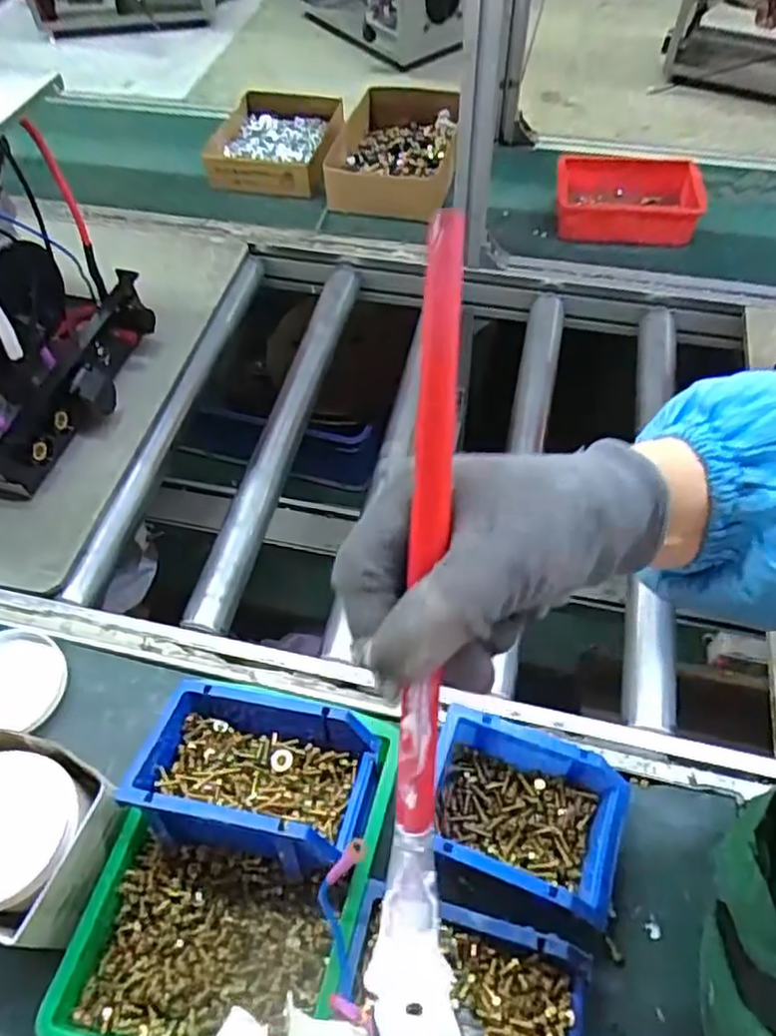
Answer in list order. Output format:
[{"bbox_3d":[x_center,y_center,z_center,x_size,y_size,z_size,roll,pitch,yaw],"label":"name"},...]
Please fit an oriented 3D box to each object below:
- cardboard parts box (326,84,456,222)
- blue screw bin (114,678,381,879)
[{"bbox_3d":[0.012,-0.577,1.072,0.192,0.097,0.242,7,57,7],"label":"cardboard parts box"},{"bbox_3d":[-0.097,0.180,0.492,0.163,0.060,0.102,10,57,8],"label":"blue screw bin"}]

